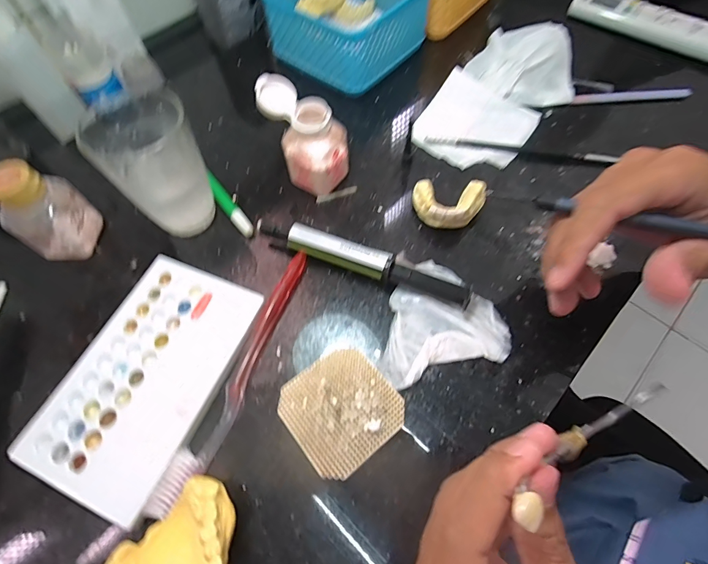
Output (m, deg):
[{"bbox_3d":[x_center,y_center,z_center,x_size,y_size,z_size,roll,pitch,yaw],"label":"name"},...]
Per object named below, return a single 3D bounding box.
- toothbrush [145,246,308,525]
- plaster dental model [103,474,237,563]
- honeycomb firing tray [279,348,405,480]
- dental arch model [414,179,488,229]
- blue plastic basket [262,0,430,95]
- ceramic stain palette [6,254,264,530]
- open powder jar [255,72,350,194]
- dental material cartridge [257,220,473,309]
[{"bbox_3d":[-0.073,0.057,0.255,0.019,0.012,0.185,20,65,11],"label":"toothbrush"},{"bbox_3d":[-0.088,0.140,0.199,0.052,0.036,0.067,31,68,15],"label":"plaster dental model"},{"bbox_3d":[-0.008,0.080,0.243,0.065,0.010,0.065,-36,68,-16],"label":"honeycomb firing tray"},{"bbox_3d":[0.077,-0.064,0.308,0.056,0.027,0.043,3,63,3],"label":"dental arch model"},{"bbox_3d":[-0.005,-0.282,0.405,0.129,0.059,0.134,35,69,17],"label":"blue plastic basket"},{"bbox_3d":[-0.138,0.059,0.256,0.095,0.012,0.153,19,65,10],"label":"ceramic stain palette"},{"bbox_3d":[-0.038,-0.119,0.312,0.047,0.076,0.067,-39,69,-17],"label":"open powder jar"},{"bbox_3d":[0.007,-0.016,0.286,0.161,0.023,0.020,18,65,10],"label":"dental material cartridge"}]

